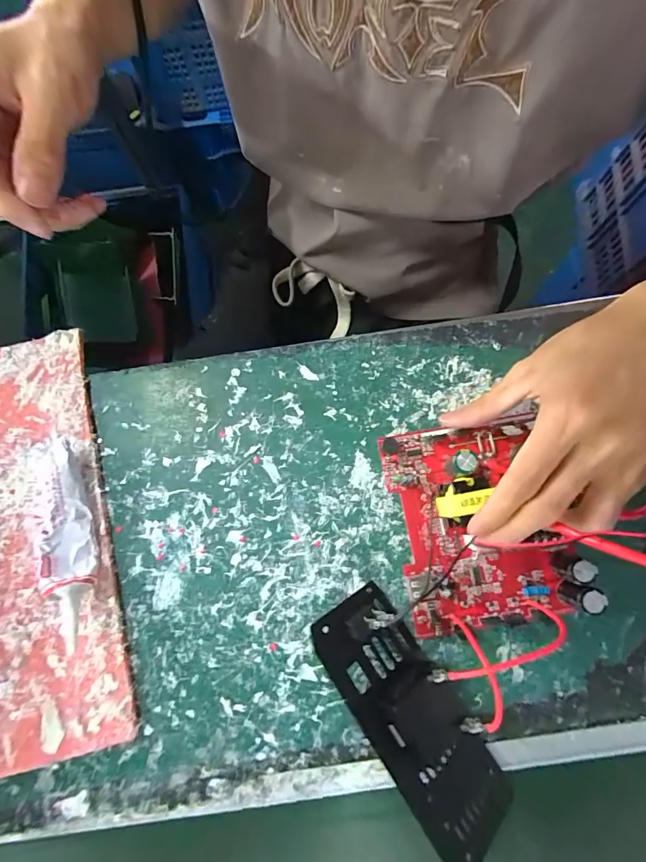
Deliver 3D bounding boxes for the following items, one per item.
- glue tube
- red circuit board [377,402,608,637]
[{"bbox_3d":[-0.162,0.067,0.250,0.024,0.028,0.122,-17,78,-2],"label":"glue tube"},{"bbox_3d":[0.098,0.055,0.246,0.100,0.031,0.125,-10,78,-1],"label":"red circuit board"}]

